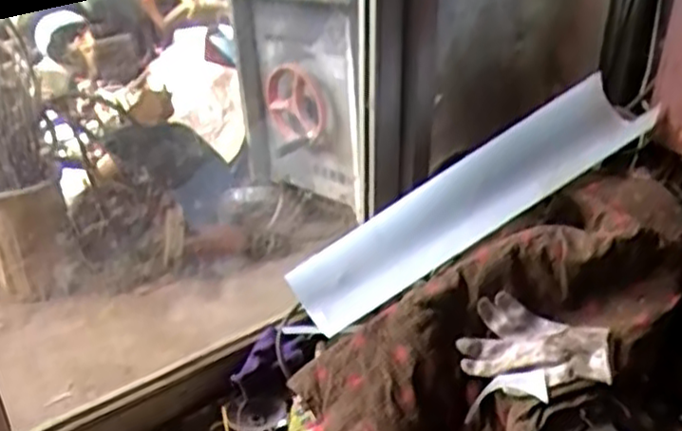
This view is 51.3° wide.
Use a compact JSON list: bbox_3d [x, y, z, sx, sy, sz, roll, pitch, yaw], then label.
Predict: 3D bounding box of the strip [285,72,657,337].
[{"bbox_3d":[0.203,-0.025,1.117,0.611,0.034,0.127,-33,70,-8],"label":"strip"}]

